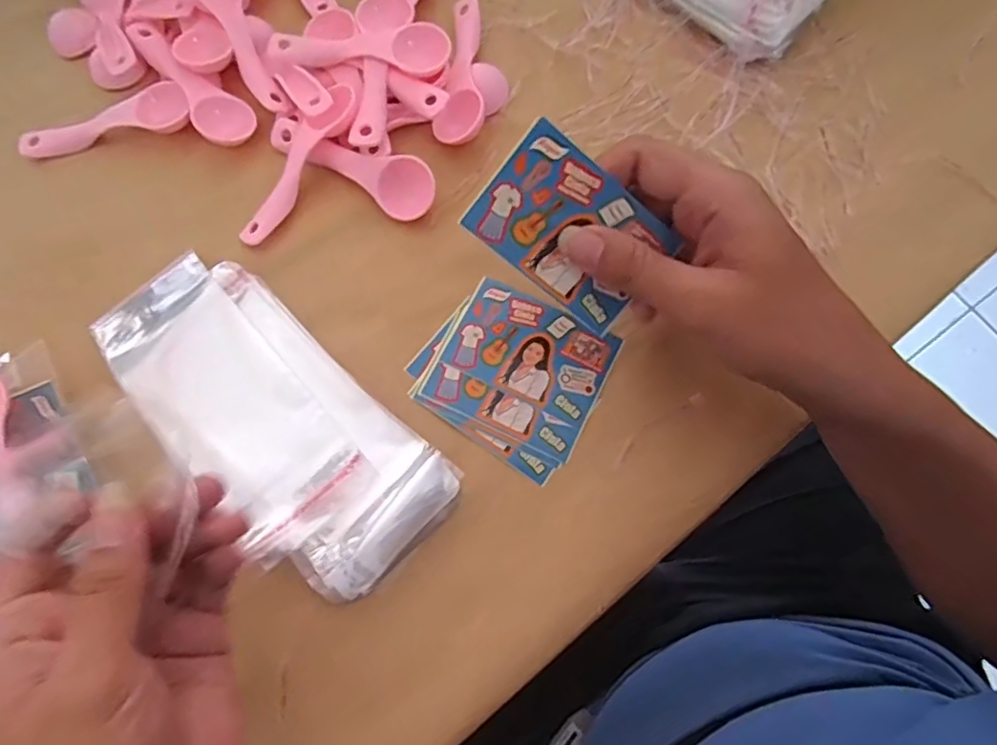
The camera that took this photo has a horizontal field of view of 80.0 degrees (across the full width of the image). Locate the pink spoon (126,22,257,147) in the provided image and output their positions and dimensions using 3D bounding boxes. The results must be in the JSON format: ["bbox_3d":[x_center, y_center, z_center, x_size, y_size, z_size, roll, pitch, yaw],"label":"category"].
[{"bbox_3d":[-0.196,-0.185,0.377,0.033,0.018,0.110,-41,77,-10],"label":"pink spoon"}]

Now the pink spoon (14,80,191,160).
[{"bbox_3d":[-0.246,-0.154,0.373,0.107,0.015,0.030,-15,74,-3],"label":"pink spoon"}]

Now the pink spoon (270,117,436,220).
[{"bbox_3d":[-0.089,-0.130,0.363,0.114,0.017,0.032,32,77,10],"label":"pink spoon"}]

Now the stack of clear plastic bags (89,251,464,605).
[{"bbox_3d":[-0.122,0.023,0.321,0.204,0.022,0.091,42,79,12],"label":"stack of clear plastic bags"}]

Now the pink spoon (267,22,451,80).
[{"bbox_3d":[-0.086,-0.201,0.366,0.112,0.011,0.033,7,74,4],"label":"pink spoon"}]

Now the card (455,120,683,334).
[{"bbox_3d":[0.034,-0.066,0.278,0.087,0.004,0.059,36,110,-15],"label":"card"}]

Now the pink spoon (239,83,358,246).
[{"bbox_3d":[-0.122,-0.127,0.358,0.032,0.018,0.110,34,78,10],"label":"pink spoon"}]

